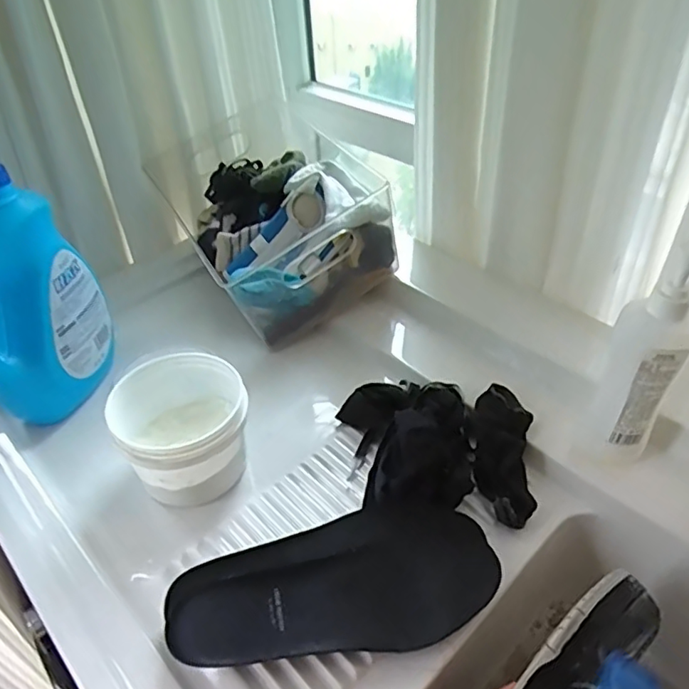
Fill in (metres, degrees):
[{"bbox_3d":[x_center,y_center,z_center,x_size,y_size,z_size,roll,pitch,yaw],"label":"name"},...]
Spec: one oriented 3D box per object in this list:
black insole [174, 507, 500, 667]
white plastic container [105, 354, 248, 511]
[{"bbox_3d":[-0.005,0.194,0.469,0.263,0.039,0.112,-9,42,-6],"label":"black insole"},{"bbox_3d":[-0.157,0.085,0.560,0.121,0.094,0.116,-2,42,2],"label":"white plastic container"}]

